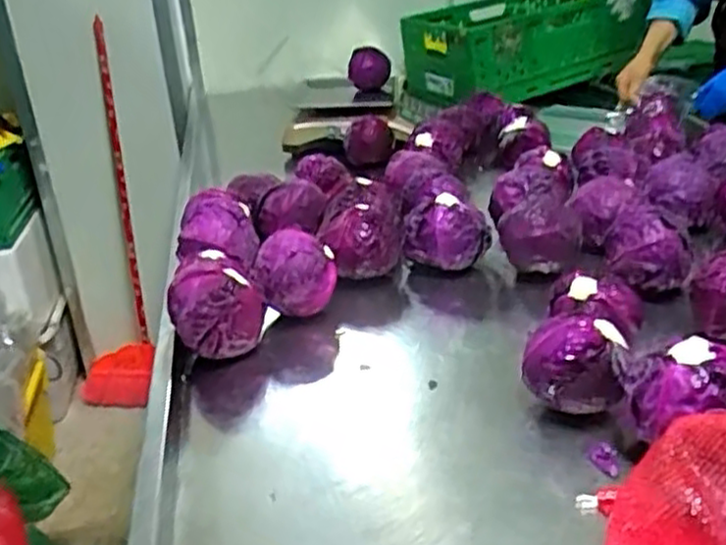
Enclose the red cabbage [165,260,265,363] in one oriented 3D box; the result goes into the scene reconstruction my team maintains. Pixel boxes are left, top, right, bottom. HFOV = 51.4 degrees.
[{"bbox_3d":[-0.173,0.037,0.892,0.106,0.094,0.111,-12,26,-14],"label":"red cabbage"}]

